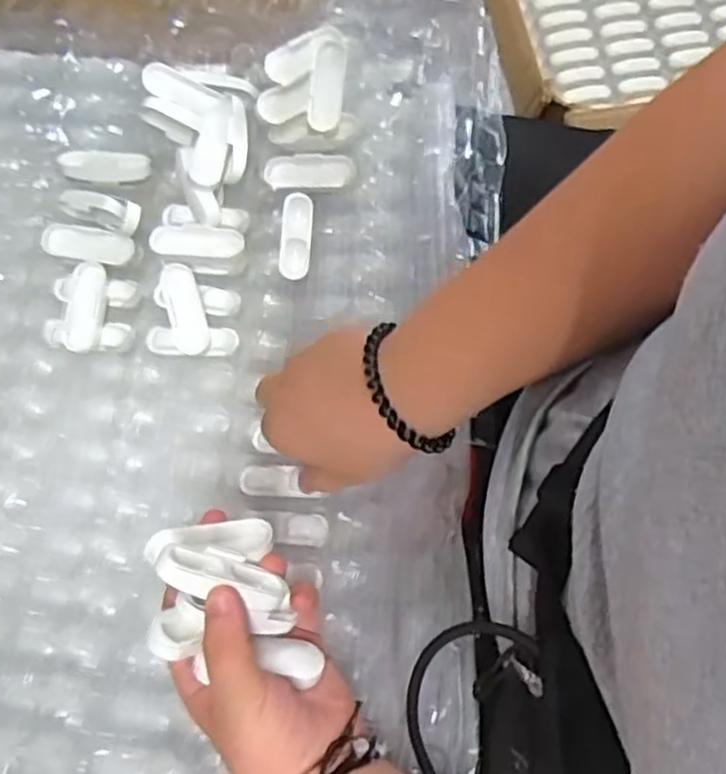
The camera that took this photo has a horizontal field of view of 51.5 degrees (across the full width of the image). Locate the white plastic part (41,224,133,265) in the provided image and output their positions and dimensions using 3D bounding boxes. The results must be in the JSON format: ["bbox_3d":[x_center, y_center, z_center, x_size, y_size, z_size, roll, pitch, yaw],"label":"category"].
[{"bbox_3d":[-0.198,-0.102,0.535,0.071,0.010,0.023,12,76,4],"label":"white plastic part"}]

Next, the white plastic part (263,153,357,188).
[{"bbox_3d":[-0.039,-0.154,0.539,0.067,0.004,0.024,3,89,14],"label":"white plastic part"}]

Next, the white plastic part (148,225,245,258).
[{"bbox_3d":[-0.118,-0.102,0.531,0.064,0.010,0.022,1,75,1],"label":"white plastic part"}]

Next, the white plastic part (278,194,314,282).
[{"bbox_3d":[-0.048,-0.108,0.536,0.021,0.014,0.059,4,75,2],"label":"white plastic part"}]

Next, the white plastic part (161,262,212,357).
[{"bbox_3d":[-0.126,-0.055,0.531,0.025,0.007,0.068,-17,75,-3],"label":"white plastic part"}]

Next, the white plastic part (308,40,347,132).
[{"bbox_3d":[-0.025,-0.213,0.530,0.024,0.012,0.064,5,75,2],"label":"white plastic part"}]

